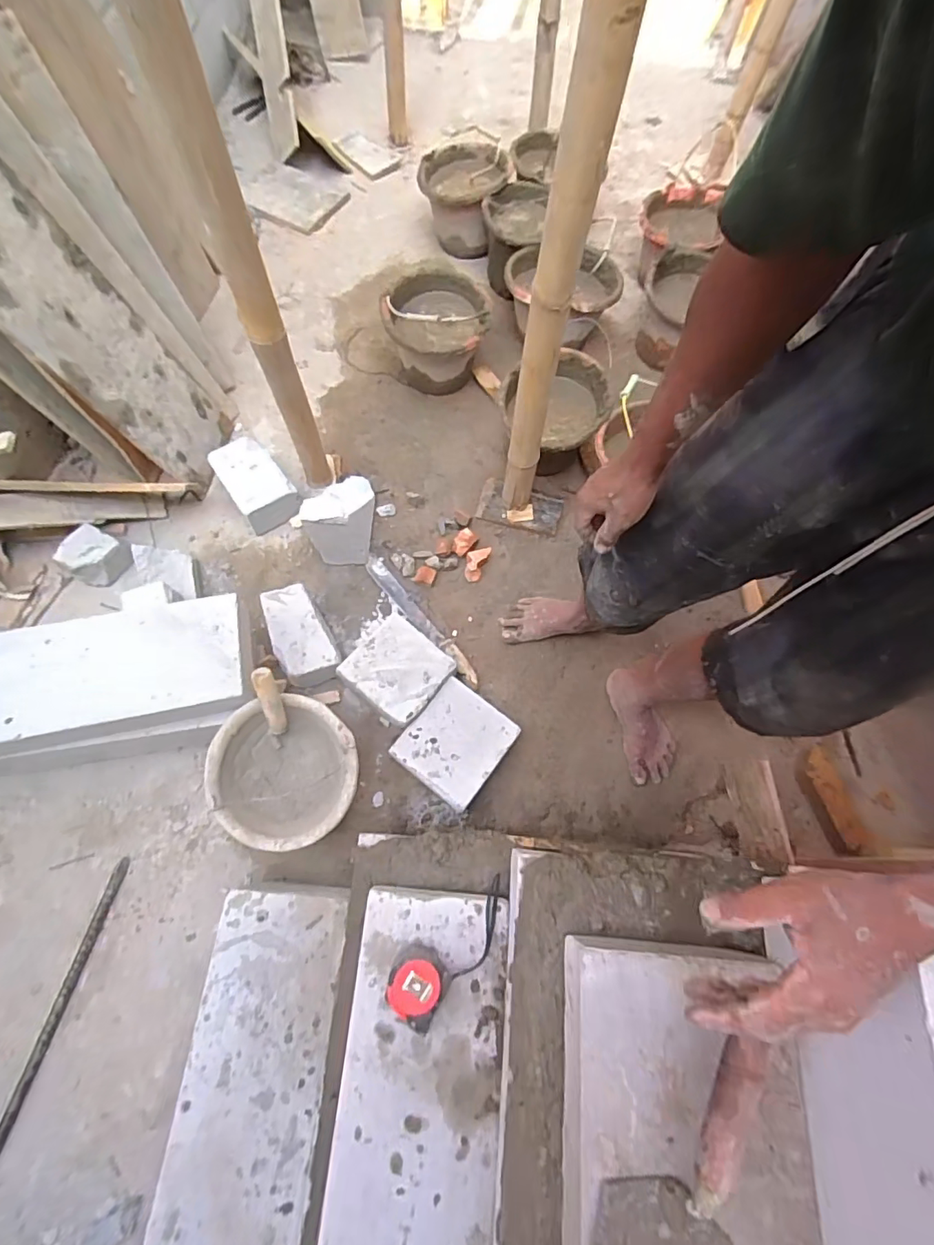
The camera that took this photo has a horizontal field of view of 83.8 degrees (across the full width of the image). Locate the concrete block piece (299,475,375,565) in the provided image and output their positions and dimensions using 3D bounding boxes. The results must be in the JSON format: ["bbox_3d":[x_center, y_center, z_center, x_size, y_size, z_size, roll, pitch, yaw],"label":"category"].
[{"bbox_3d":[-0.291,-0.282,1.217,0.133,0.198,0.245,-5,68,-5],"label":"concrete block piece"}]

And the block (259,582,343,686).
[{"bbox_3d":[-0.354,0.036,1.132,0.116,0.116,0.194,-23,71,-12],"label":"block"}]

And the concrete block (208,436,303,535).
[{"bbox_3d":[-0.516,-0.337,1.287,0.134,0.104,0.204,-34,74,-15],"label":"concrete block"}]

